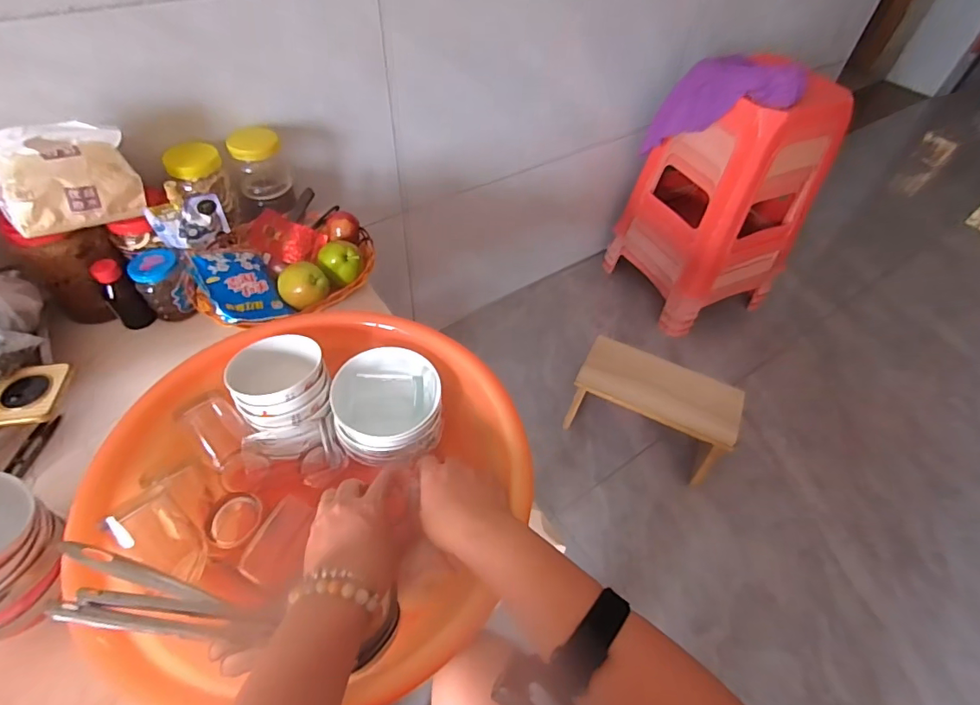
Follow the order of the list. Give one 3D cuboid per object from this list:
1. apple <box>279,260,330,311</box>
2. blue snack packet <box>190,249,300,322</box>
[{"bbox_3d":[-0.260,-0.096,0.671,0.063,0.048,0.054,-22,55,-20],"label":"apple"},{"bbox_3d":[-0.340,-0.093,0.662,0.092,0.015,0.122,-19,67,-44],"label":"blue snack packet"}]

